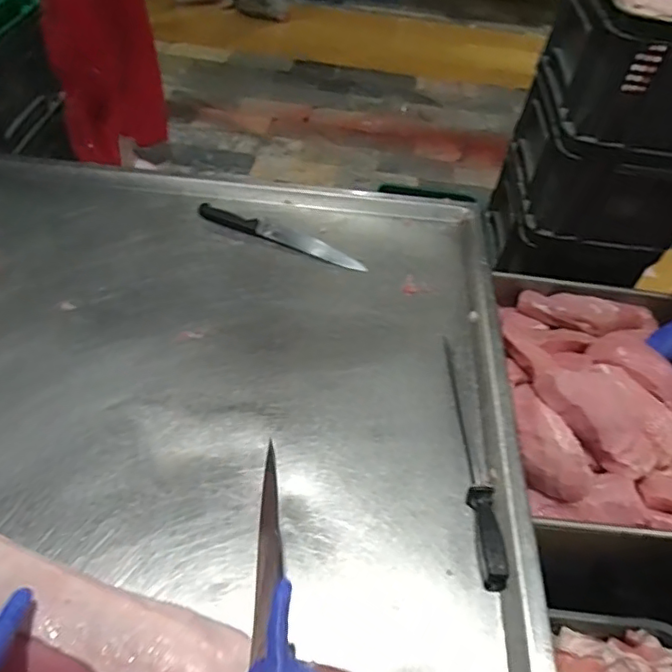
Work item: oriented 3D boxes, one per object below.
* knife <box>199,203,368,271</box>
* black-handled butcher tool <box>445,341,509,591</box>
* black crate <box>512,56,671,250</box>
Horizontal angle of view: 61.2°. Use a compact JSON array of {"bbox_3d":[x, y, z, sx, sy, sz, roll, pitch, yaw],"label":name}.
[{"bbox_3d":[-0.109,-0.202,1.145,0.357,0.024,0.057,18,49,9],"label":"knife"},{"bbox_3d":[0.193,0.154,0.812,0.031,0.040,0.395,3,48,-4],"label":"black-handled butcher tool"},{"bbox_3d":[0.665,-0.456,1.448,0.333,0.259,0.427,7,48,-1],"label":"black crate"}]

